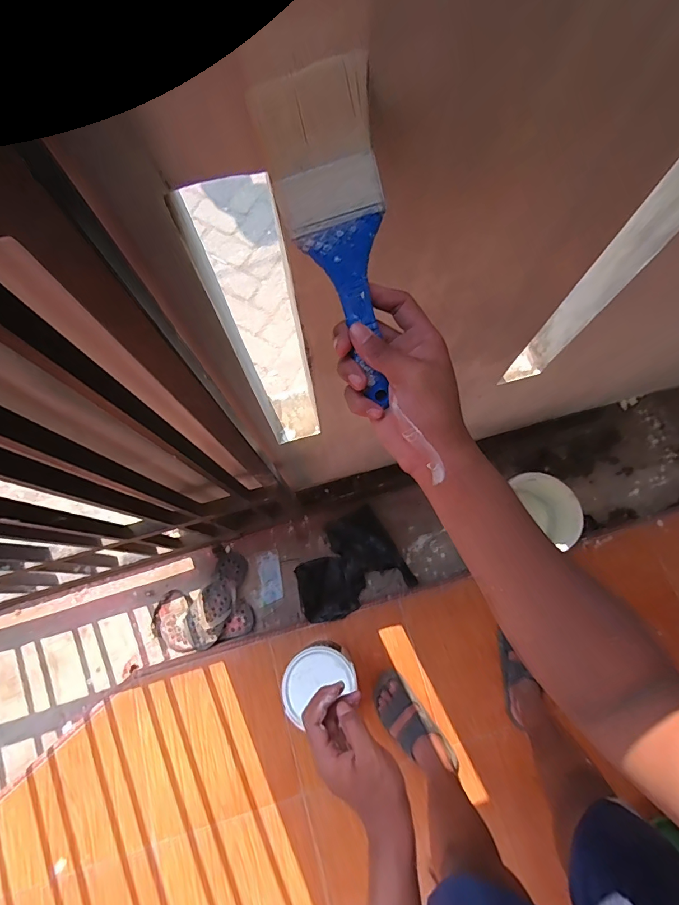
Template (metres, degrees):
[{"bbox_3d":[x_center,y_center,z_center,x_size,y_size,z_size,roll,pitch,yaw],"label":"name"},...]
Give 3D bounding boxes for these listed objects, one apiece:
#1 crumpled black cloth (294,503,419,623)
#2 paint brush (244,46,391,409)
[{"bbox_3d":[0.021,0.337,1.279,0.333,0.103,0.276,-24,75,-6],"label":"crumpled black cloth"},{"bbox_3d":[-0.001,-0.144,0.305,0.074,0.210,0.020,-10,23,4],"label":"paint brush"}]

